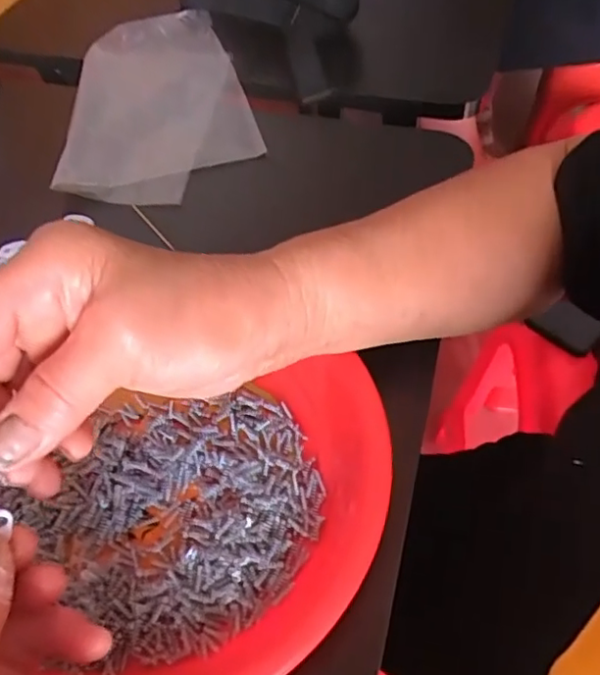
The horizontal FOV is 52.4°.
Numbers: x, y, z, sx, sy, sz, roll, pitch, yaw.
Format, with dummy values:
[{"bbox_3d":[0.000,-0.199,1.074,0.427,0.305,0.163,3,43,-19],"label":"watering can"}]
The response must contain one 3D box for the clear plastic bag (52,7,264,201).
[{"bbox_3d":[-0.110,-0.194,0.490,0.141,0.025,0.214,-5,52,0],"label":"clear plastic bag"}]

